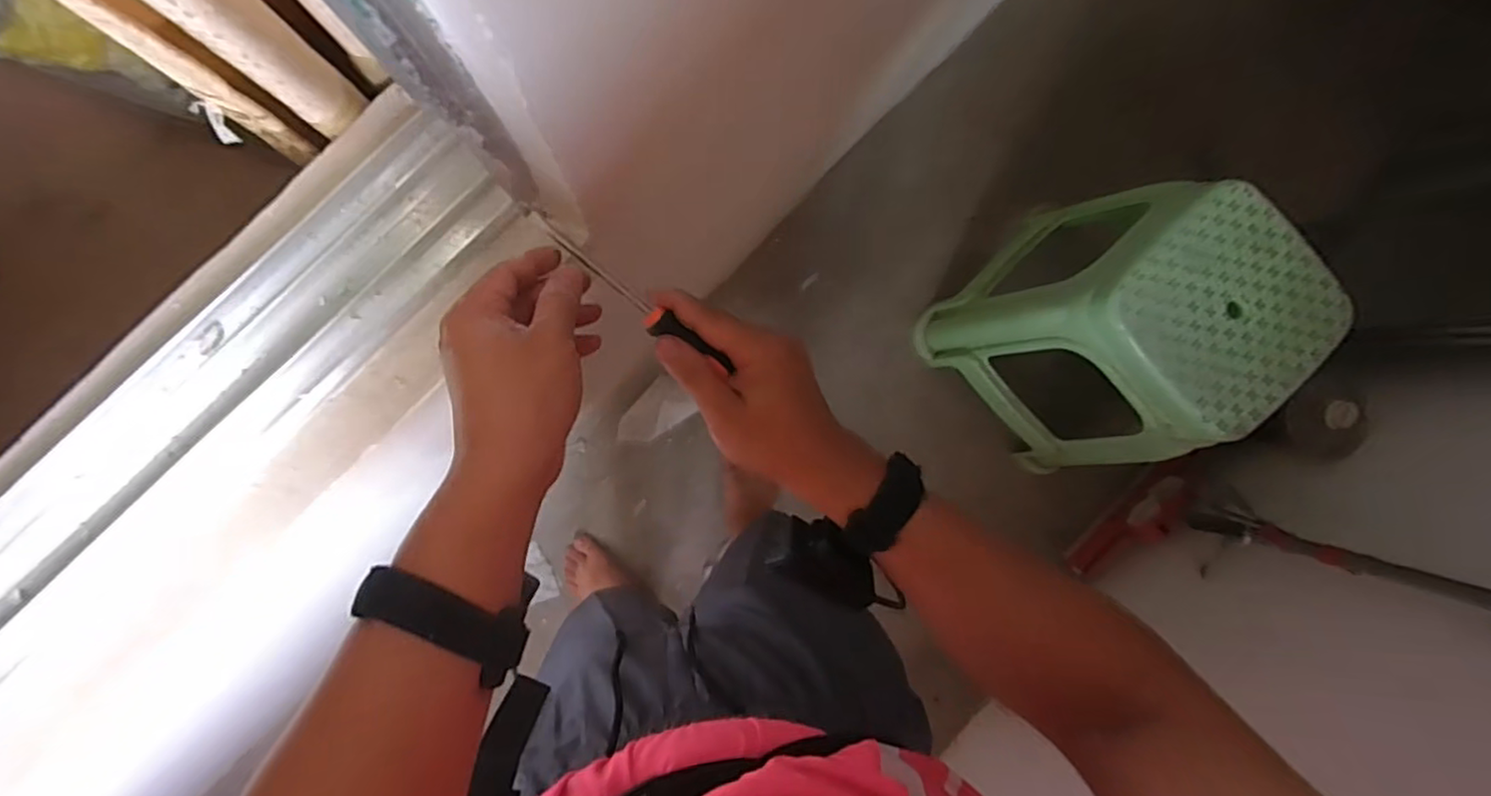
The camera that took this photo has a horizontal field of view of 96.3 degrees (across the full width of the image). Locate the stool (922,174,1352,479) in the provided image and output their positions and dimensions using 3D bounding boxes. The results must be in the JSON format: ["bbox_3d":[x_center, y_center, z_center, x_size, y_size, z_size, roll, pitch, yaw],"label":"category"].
[{"bbox_3d":[0.546,-0.094,1.028,0.310,0.449,0.337,-45,95,-1],"label":"stool"}]

